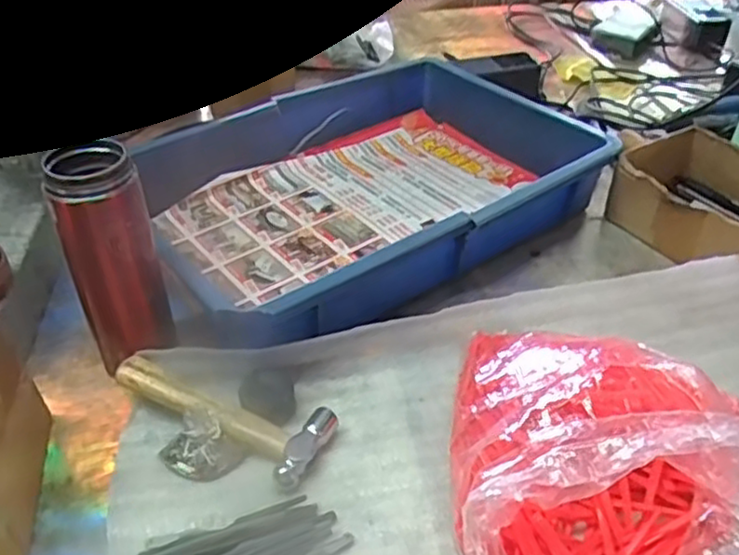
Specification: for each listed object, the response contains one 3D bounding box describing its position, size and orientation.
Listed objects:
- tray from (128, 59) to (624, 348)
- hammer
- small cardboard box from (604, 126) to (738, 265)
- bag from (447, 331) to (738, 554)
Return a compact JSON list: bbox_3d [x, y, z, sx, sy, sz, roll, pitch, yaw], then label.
[{"bbox_3d":[-0.002,-0.094,0.692,0.421,0.076,0.306,-22,43,-27],"label":"tray"},{"bbox_3d":[-0.100,0.088,0.492,0.152,0.031,0.059,21,42,25],"label":"hammer"},{"bbox_3d":[0.326,-0.066,0.666,0.132,0.067,0.167,-21,43,-26],"label":"small cardboard box"},{"bbox_3d":[0.136,0.094,0.423,0.163,0.110,0.211,2,38,1],"label":"bag"}]

